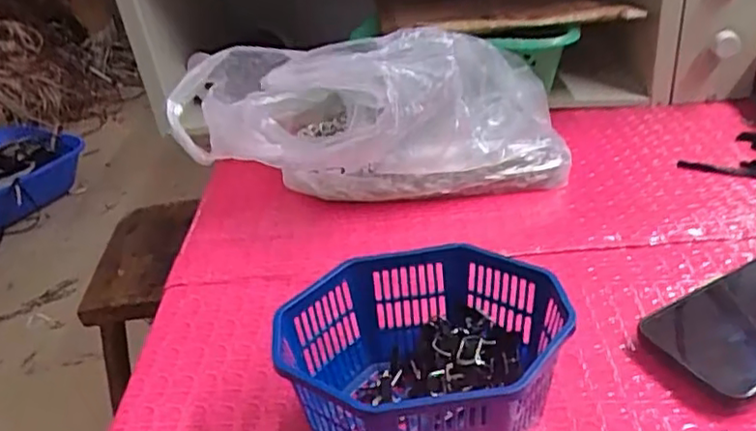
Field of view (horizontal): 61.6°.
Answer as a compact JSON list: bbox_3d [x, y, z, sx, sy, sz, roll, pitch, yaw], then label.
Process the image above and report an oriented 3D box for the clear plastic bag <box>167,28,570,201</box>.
[{"bbox_3d":[-0.012,-0.095,0.597,0.351,0.144,0.208,-2,32,6],"label":"clear plastic bag"}]

